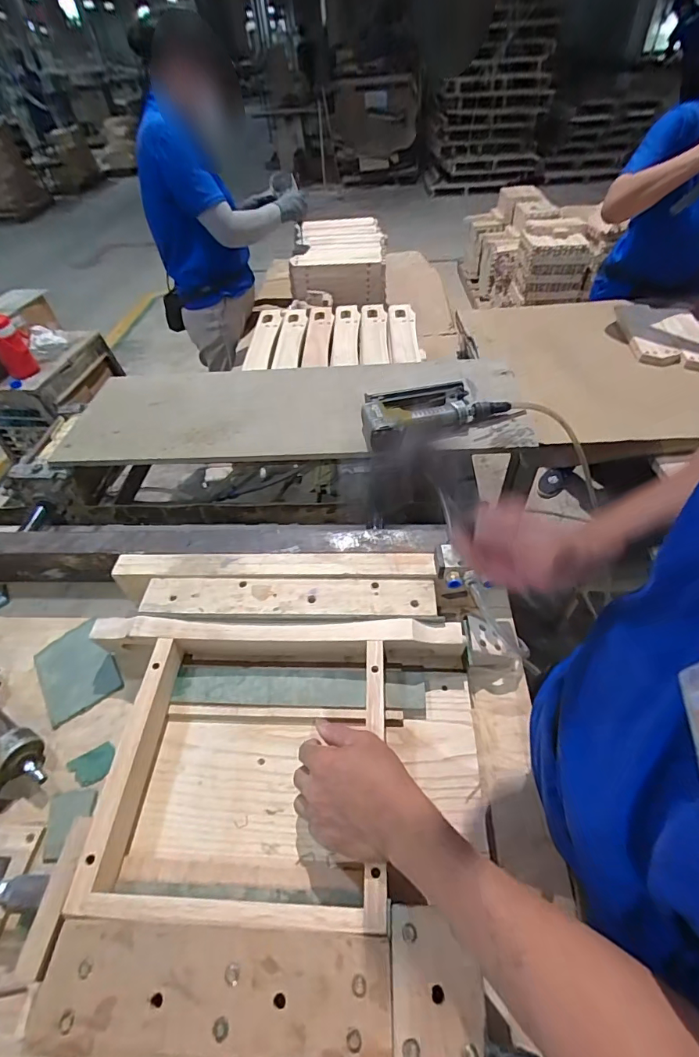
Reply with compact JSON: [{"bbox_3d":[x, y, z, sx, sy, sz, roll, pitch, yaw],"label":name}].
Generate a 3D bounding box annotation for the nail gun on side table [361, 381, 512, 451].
[{"bbox_3d":[0.129,-0.208,0.753,0.248,0.038,0.121,-18,49,-12],"label":"nail gun on side table"}]

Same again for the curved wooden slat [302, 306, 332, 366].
[{"bbox_3d":[-0.085,-0.543,1.225,0.070,0.039,0.255,1,63,9],"label":"curved wooden slat"}]

